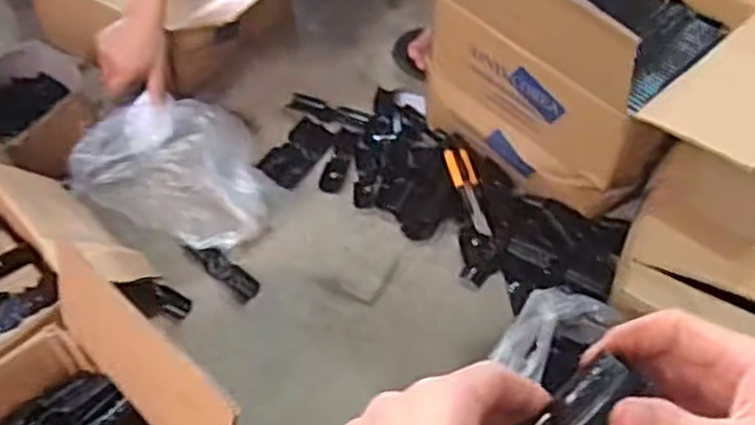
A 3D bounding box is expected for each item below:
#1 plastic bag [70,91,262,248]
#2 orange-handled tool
[{"bbox_3d":[-0.274,-0.067,1.117,0.290,0.062,0.197,21,54,17],"label":"plastic bag"},{"bbox_3d":[0.122,-0.029,1.065,0.033,0.016,0.152,-7,51,-5],"label":"orange-handled tool"}]

